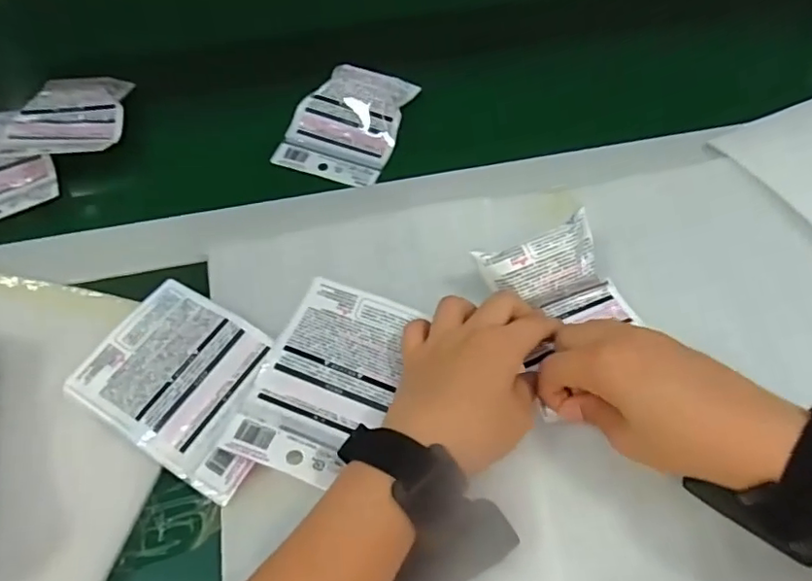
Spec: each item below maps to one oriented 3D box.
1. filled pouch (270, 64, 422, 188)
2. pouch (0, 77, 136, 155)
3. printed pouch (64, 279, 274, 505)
[{"bbox_3d":[-0.056,-0.155,0.519,0.098,0.032,0.116,17,60,12],"label":"filled pouch"},{"bbox_3d":[-0.305,-0.164,0.521,0.094,0.016,0.107,2,58,3],"label":"pouch"},{"bbox_3d":[-0.140,0.057,0.369,0.139,0.008,0.100,27,63,18],"label":"printed pouch"}]

